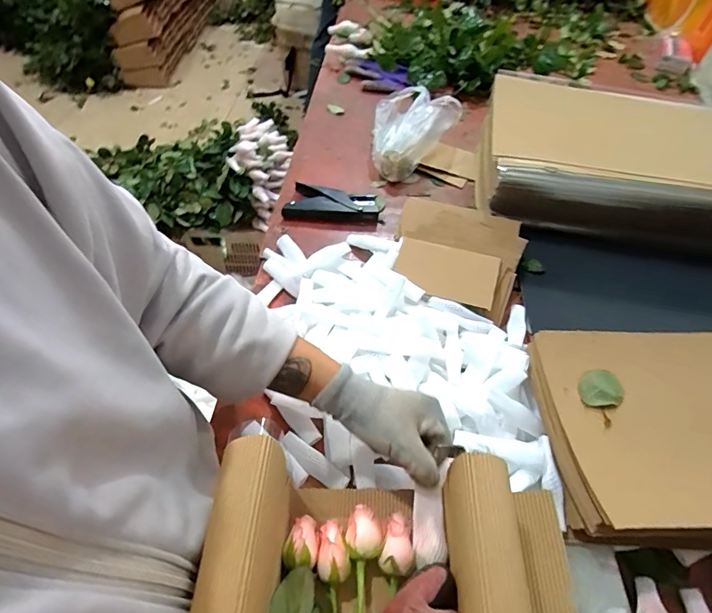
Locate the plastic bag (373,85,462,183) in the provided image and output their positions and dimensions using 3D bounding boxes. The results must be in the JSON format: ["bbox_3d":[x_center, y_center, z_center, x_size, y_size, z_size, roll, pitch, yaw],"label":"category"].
[{"bbox_3d":[0.110,-0.321,0.814,0.155,0.085,0.208,9,53,2],"label":"plastic bag"}]

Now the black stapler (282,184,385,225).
[{"bbox_3d":[-0.038,-0.165,0.725,0.152,0.030,0.061,11,53,4],"label":"black stapler"}]

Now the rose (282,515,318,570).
[{"bbox_3d":[-0.045,0.194,0.362,0.027,0.022,0.041,5,53,-1],"label":"rose"}]

